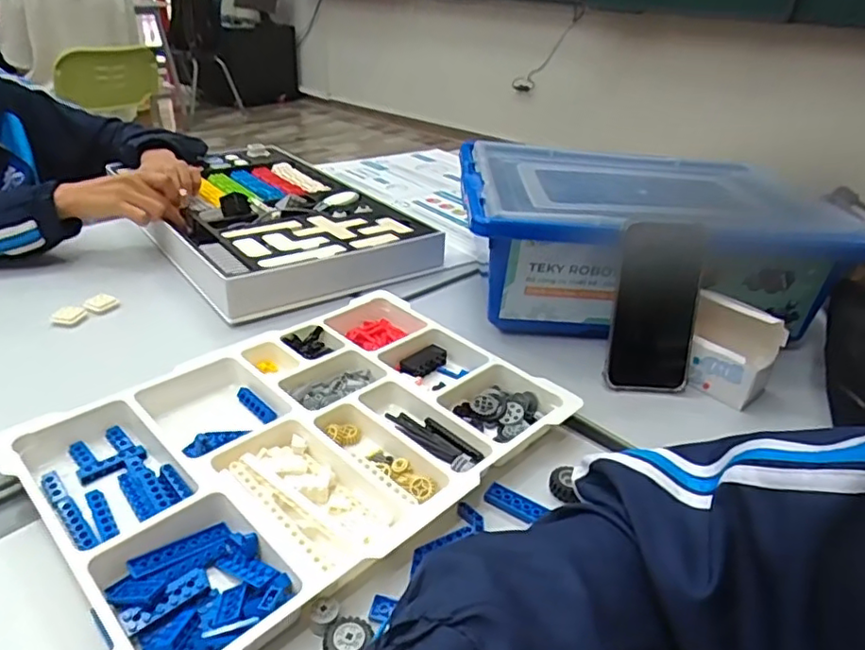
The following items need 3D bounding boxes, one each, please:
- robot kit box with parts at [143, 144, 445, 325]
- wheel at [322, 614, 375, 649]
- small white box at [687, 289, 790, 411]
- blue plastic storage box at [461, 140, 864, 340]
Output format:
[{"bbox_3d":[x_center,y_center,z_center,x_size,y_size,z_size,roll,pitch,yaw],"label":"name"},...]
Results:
[{"bbox_3d":[-0.243,-0.170,0.887,0.307,0.050,0.511,-15,35,-30],"label":"robot kit box with parts"},{"bbox_3d":[-0.050,0.184,0.344,0.025,0.014,0.030,19,33,23],"label":"wheel"},{"bbox_3d":[0.289,0.025,0.588,0.083,0.092,0.048,28,38,35],"label":"small white box"},{"bbox_3d":[0.230,-0.102,0.720,0.391,0.148,0.279,3,30,-2],"label":"blue plastic storage box"}]

